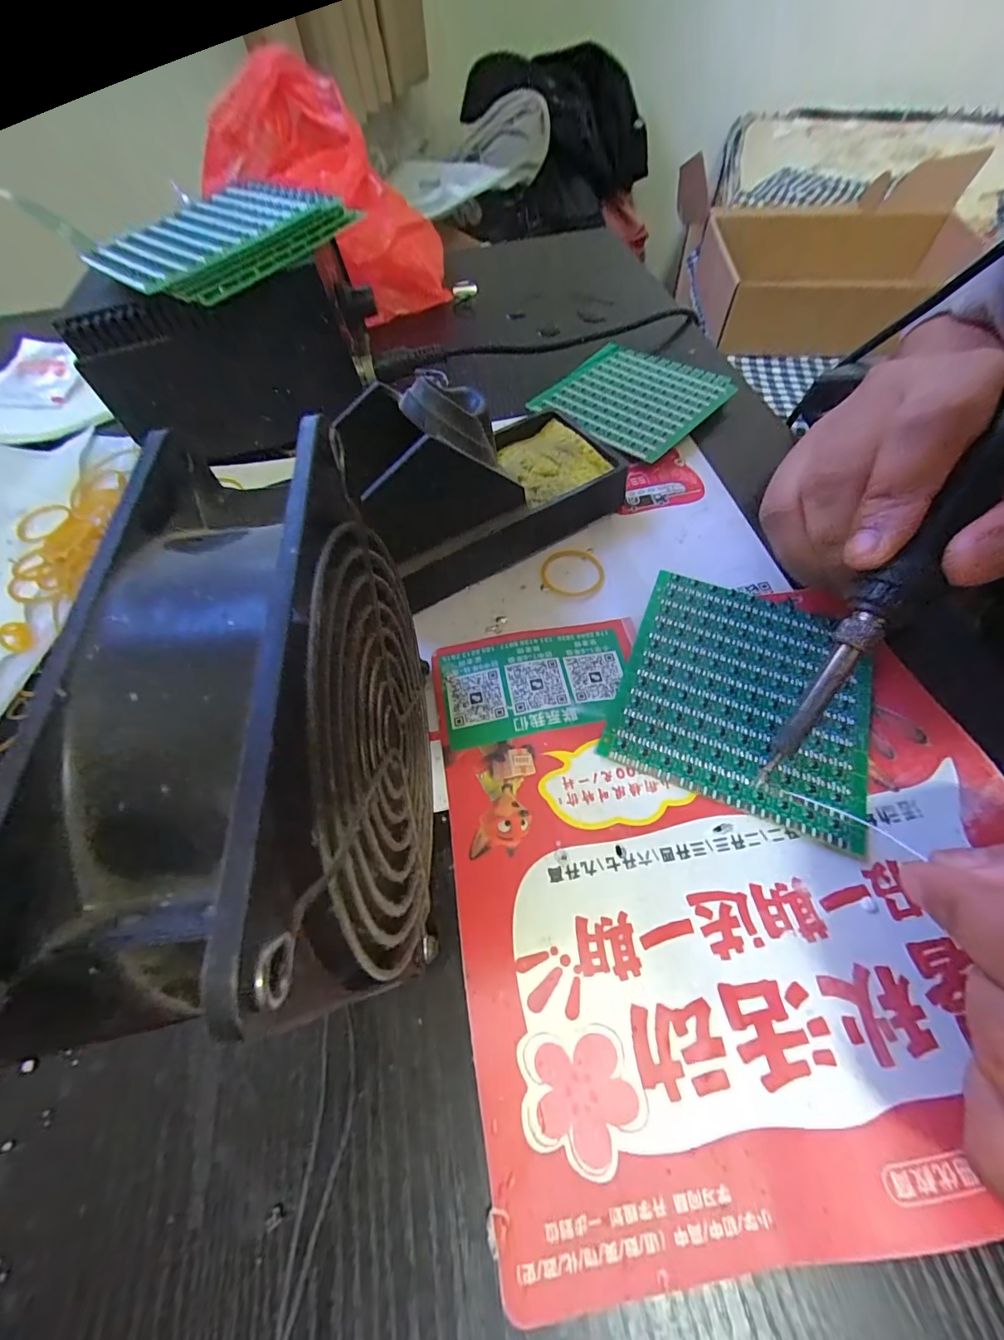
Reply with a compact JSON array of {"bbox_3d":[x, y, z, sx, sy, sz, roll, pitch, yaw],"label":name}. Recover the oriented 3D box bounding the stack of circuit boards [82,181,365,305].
[{"bbox_3d":[-0.146,-0.226,0.239,0.100,0.015,0.114,40,68,23],"label":"stack of circuit boards"}]

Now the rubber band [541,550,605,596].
[{"bbox_3d":[0.036,-0.050,0.235,0.031,0.004,0.031,-1,58,1],"label":"rubber band"}]

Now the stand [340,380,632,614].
[{"bbox_3d":[-0.012,-0.099,0.222,0.144,0.075,0.072,-31,63,-17],"label":"stand"}]

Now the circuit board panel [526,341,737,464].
[{"bbox_3d":[0.085,-0.178,0.299,0.098,0.004,0.102,36,67,22],"label":"circuit board panel"}]

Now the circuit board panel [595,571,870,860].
[{"bbox_3d":[0.100,0.008,0.191,0.093,0.005,0.099,20,61,13],"label":"circuit board panel"}]

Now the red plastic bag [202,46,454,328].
[{"bbox_3d":[-0.153,-0.421,0.406,0.104,0.105,0.265,-39,65,-19],"label":"red plastic bag"}]

